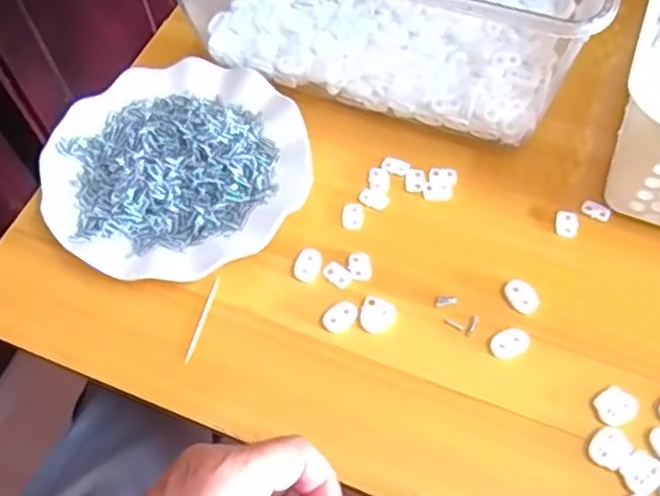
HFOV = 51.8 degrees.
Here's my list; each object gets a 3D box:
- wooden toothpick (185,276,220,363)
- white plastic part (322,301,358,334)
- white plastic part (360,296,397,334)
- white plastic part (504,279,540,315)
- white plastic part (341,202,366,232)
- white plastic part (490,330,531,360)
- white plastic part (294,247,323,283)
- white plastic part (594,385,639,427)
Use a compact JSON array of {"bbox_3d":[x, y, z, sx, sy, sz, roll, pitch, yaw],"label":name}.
[{"bbox_3d":[-0.082,0.045,0.440,0.004,0.004,0.060,12,61,10],"label":"wooden toothpick"},{"bbox_3d":[0.007,0.043,0.433,0.017,0.004,0.023,37,68,22],"label":"white plastic part"},{"bbox_3d":[0.030,0.043,0.434,0.022,0.004,0.023,18,62,13],"label":"white plastic part"},{"bbox_3d":[0.123,0.030,0.433,0.018,0.004,0.024,-32,63,-15],"label":"white plastic part"},{"bbox_3d":[0.016,-0.022,0.474,0.015,0.004,0.021,5,60,6],"label":"white plastic part"},{"bbox_3d":[0.111,0.059,0.419,0.025,0.004,0.016,-20,60,-8],"label":"white plastic part"},{"bbox_3d":[-0.015,0.011,0.454,0.017,0.004,0.024,22,63,15],"label":"white plastic part"},{"bbox_3d":[0.166,0.091,0.393,0.023,0.004,0.020,-35,64,-16],"label":"white plastic part"}]

